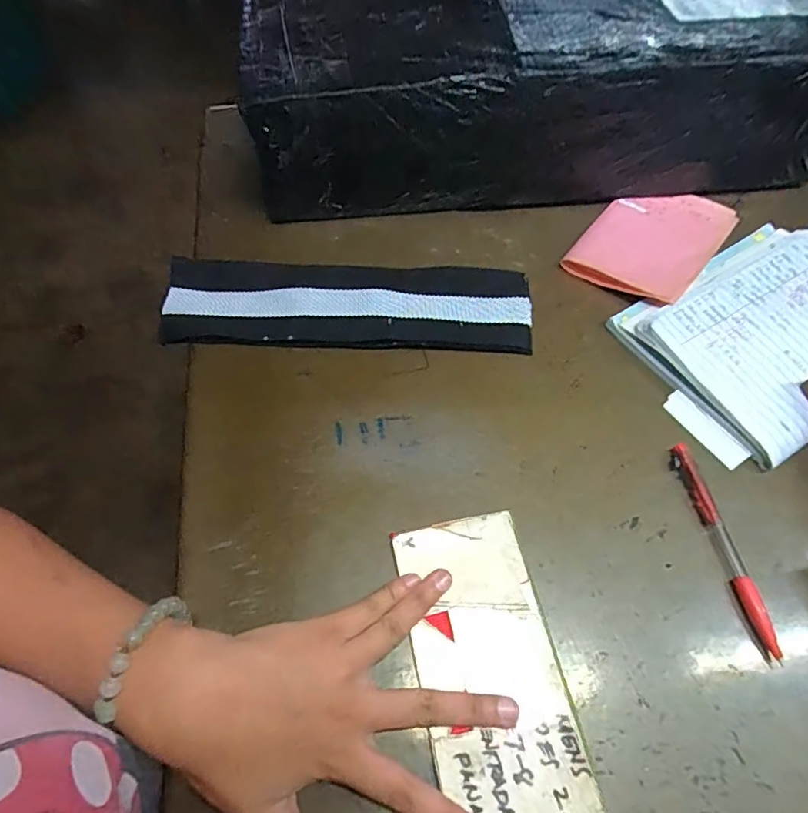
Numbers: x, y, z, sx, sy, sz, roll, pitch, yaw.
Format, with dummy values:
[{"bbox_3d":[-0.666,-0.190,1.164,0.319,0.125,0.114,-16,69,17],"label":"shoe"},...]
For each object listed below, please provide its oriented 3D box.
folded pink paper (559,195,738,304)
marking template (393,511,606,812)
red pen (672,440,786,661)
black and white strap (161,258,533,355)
[{"bbox_3d":[0.217,-0.147,0.458,0.095,0.012,0.159,35,66,18],"label":"folded pink paper"},{"bbox_3d":[0.058,0.188,0.263,0.075,0.008,0.269,-11,60,-4],"label":"marking template"},{"bbox_3d":[0.200,0.084,0.329,0.014,0.008,0.131,-11,61,-7],"label":"red pen"},{"bbox_3d":[-0.042,-0.079,0.416,0.282,0.010,0.073,2,70,0],"label":"black and white strap"}]

